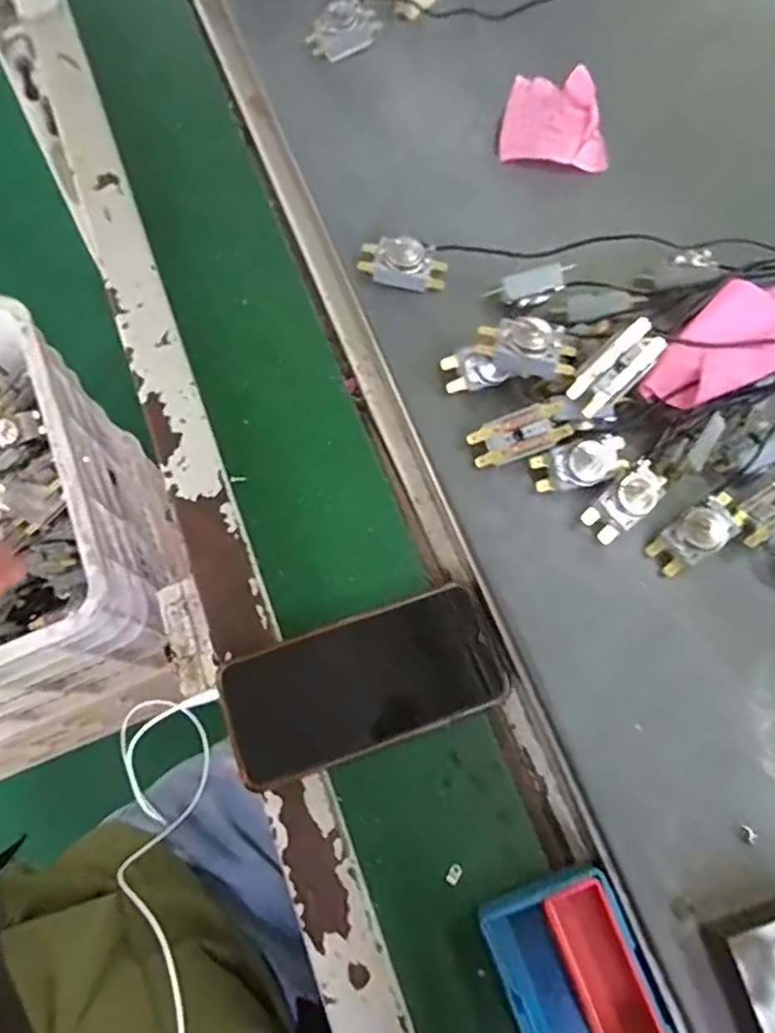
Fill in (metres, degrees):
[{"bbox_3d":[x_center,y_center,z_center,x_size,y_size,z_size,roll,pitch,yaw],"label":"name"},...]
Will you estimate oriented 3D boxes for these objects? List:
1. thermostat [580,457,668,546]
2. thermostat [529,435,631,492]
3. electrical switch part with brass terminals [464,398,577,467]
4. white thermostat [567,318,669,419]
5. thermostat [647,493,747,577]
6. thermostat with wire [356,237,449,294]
[{"bbox_3d":[0.147,-0.010,0.385,0.057,0.025,0.026,-40,76,-11],"label":"thermostat"},{"bbox_3d":[0.120,-0.034,0.389,0.059,0.020,0.025,-18,73,-5],"label":"thermostat"},{"bbox_3d":[0.080,-0.049,0.388,0.059,0.006,0.028,-19,95,23],"label":"electrical switch part with brass terminals"},{"bbox_3d":[0.135,-0.086,0.374,0.060,0.012,0.026,-46,76,7],"label":"white thermostat"},{"bbox_3d":[0.186,0.009,0.380,0.060,0.020,0.027,-36,75,3],"label":"thermostat"},{"bbox_3d":[0.011,-0.175,0.438,0.059,0.019,0.028,11,73,4],"label":"thermostat with wire"}]

